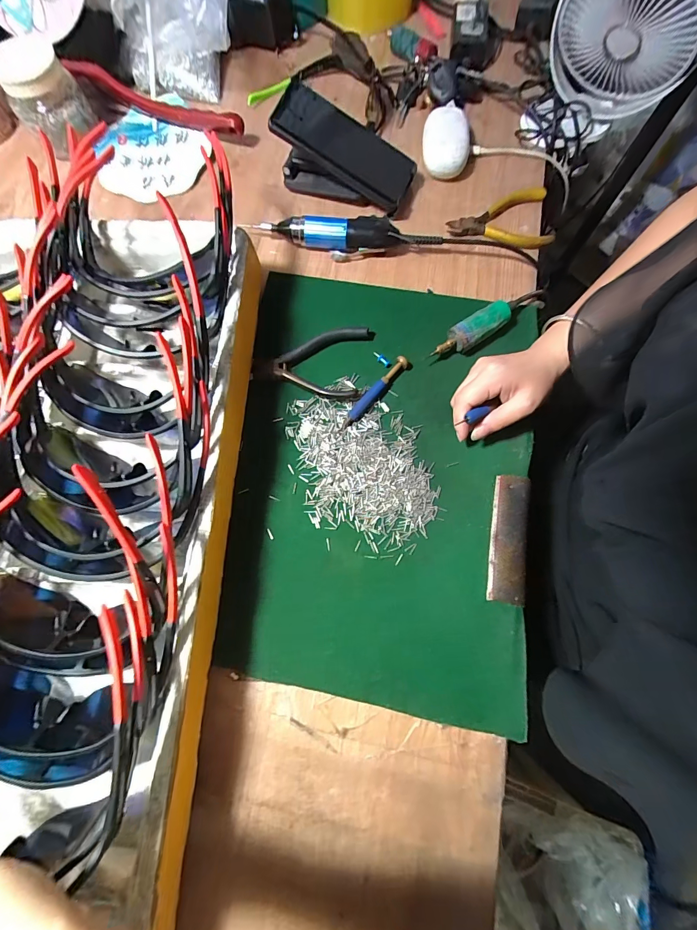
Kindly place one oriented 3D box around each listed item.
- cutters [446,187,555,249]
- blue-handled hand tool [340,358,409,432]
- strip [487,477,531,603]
[{"bbox_3d":[0.180,-0.299,0.453,0.118,0.013,0.085,-1,74,2],"label":"cutters"},{"bbox_3d":[0.026,-0.075,0.390,0.011,0.013,0.096,42,80,12],"label":"blue-handled hand tool"},{"bbox_3d":[0.152,0.068,0.352,0.034,0.004,0.117,8,75,4],"label":"strip"}]

